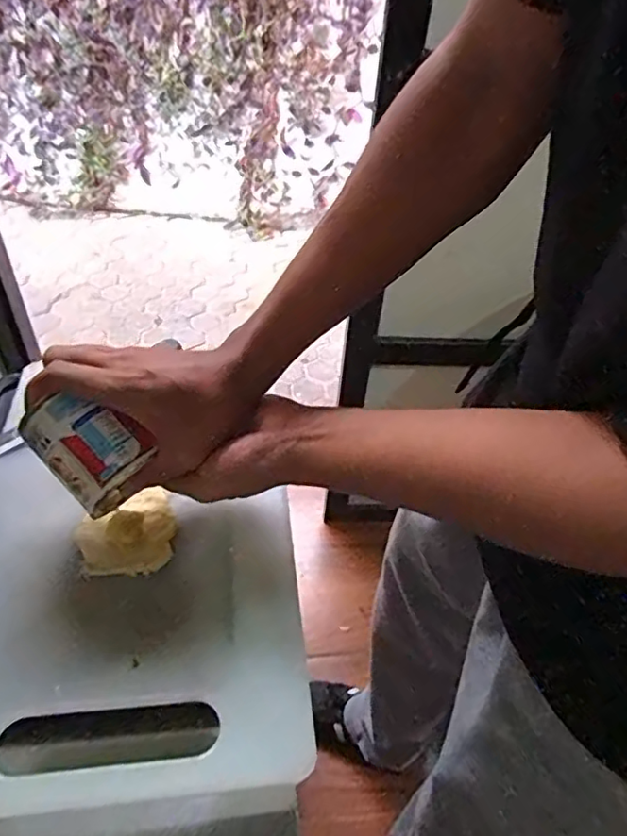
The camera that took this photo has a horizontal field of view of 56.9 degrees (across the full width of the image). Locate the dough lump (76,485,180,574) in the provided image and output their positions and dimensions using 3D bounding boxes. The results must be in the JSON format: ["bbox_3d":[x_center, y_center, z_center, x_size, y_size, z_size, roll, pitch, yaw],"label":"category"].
[{"bbox_3d":[-0.143,0.090,0.446,0.071,0.012,0.063,-15,48,-20],"label":"dough lump"}]

